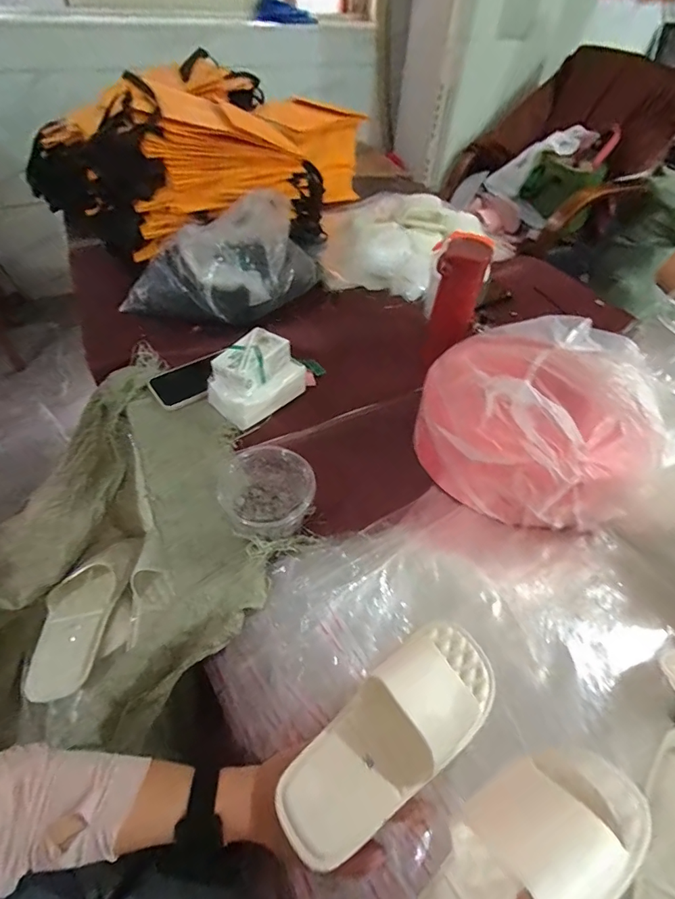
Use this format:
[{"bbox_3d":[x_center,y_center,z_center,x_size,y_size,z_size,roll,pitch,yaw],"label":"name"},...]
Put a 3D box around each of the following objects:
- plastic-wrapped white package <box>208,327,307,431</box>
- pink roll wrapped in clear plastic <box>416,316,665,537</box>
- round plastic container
[{"bbox_3d":[-0.128,-0.113,0.715,0.094,0.082,0.142,37,57,24],"label":"plastic-wrapped white package"},{"bbox_3d":[0.279,-0.055,0.610,0.277,0.177,0.297,38,57,24],"label":"pink roll wrapped in clear plastic"},{"bbox_3d":[-0.089,0.052,0.571,0.106,0.065,0.116,2,50,-3],"label":"round plastic container"}]

